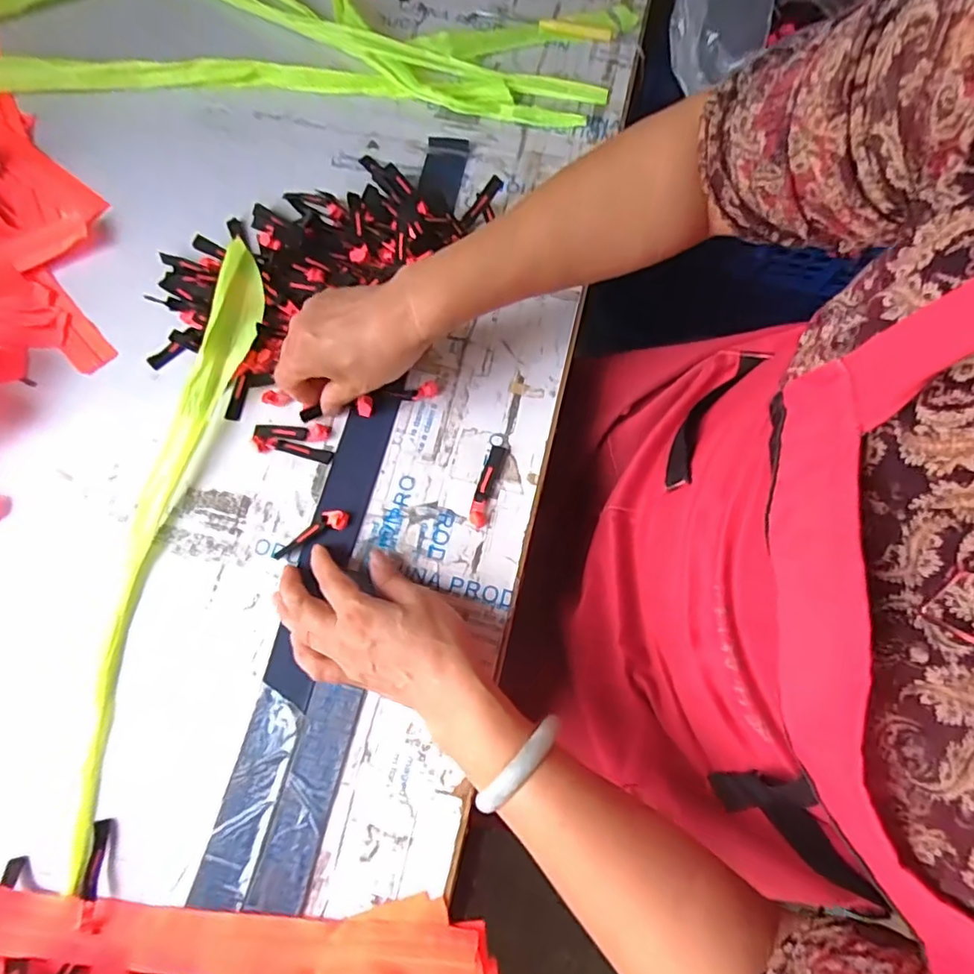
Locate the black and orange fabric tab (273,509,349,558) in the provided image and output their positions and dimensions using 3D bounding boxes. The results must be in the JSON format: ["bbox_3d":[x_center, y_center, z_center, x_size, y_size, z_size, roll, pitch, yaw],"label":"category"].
[{"bbox_3d":[-0.136,0.036,0.442,0.063,0.004,0.018,-31,78,0],"label":"black and orange fabric tab"}]

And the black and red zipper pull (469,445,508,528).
[{"bbox_3d":[0.001,-0.001,0.451,0.014,0.004,0.067,16,76,4],"label":"black and red zipper pull"}]

